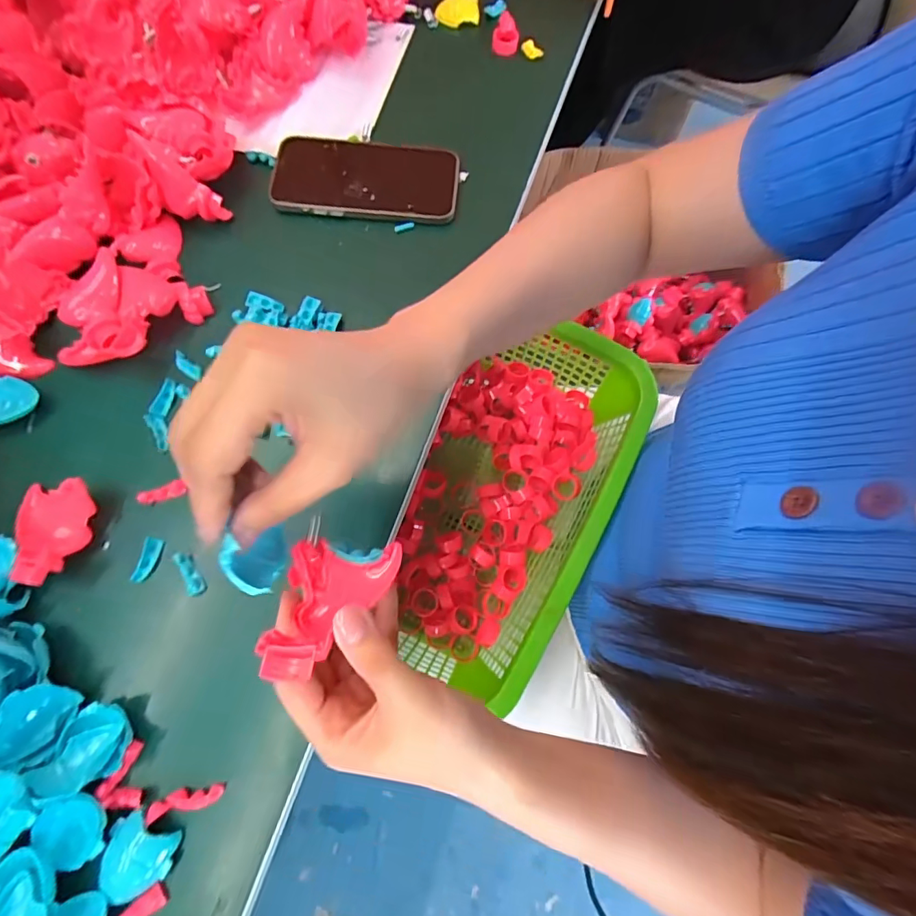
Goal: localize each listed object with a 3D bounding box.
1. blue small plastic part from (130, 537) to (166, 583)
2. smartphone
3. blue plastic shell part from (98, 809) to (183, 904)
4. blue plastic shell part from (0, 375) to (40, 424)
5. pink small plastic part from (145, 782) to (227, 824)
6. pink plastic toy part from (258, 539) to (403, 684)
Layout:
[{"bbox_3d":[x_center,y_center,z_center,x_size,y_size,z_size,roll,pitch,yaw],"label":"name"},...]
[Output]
[{"bbox_3d":[-0.207,0.068,0.315,0.013,0.007,0.029,14,72,3],"label":"blue small plastic part"},{"bbox_3d":[-0.079,-0.246,0.412,0.155,0.012,0.080,4,72,0],"label":"smartphone"},{"bbox_3d":[-0.175,0.220,0.259,0.035,0.009,0.040,2,72,0],"label":"blue plastic shell part"},{"bbox_3d":[-0.328,-0.040,0.340,0.044,0.010,0.037,-6,72,-3],"label":"blue plastic shell part"},{"bbox_3d":[-0.156,0.196,0.272,0.039,0.007,0.011,-6,71,-16],"label":"pink small plastic part"},{"bbox_3d":[-0.061,0.073,0.235,0.057,0.032,0.063,6,72,1],"label":"pink plastic toy part"}]

